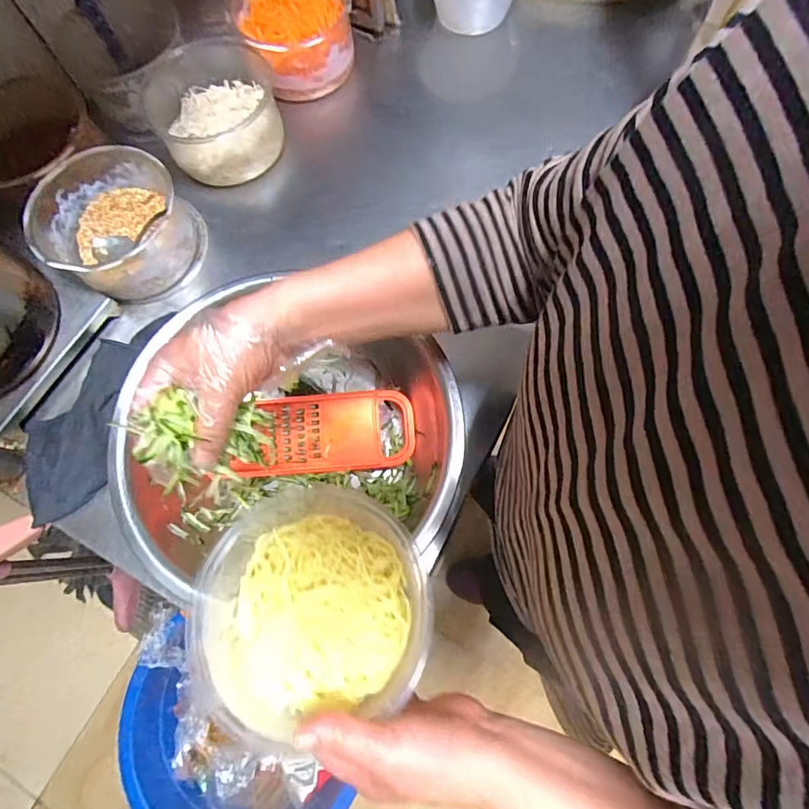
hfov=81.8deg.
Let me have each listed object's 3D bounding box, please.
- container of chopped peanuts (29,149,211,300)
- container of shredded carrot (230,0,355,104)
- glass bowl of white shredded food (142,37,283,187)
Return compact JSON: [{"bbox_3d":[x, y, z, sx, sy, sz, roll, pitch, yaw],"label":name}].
[{"bbox_3d":[-0.360,-0.226,0.601,0.154,0.098,0.165,-1,73,2],"label":"container of chopped peanuts"},{"bbox_3d":[-0.156,-0.550,0.691,0.163,0.092,0.158,-20,73,-4],"label":"container of shredded carrot"},{"bbox_3d":[-0.259,-0.406,0.650,0.161,0.089,0.154,-1,73,2],"label":"glass bowl of white shredded food"}]

